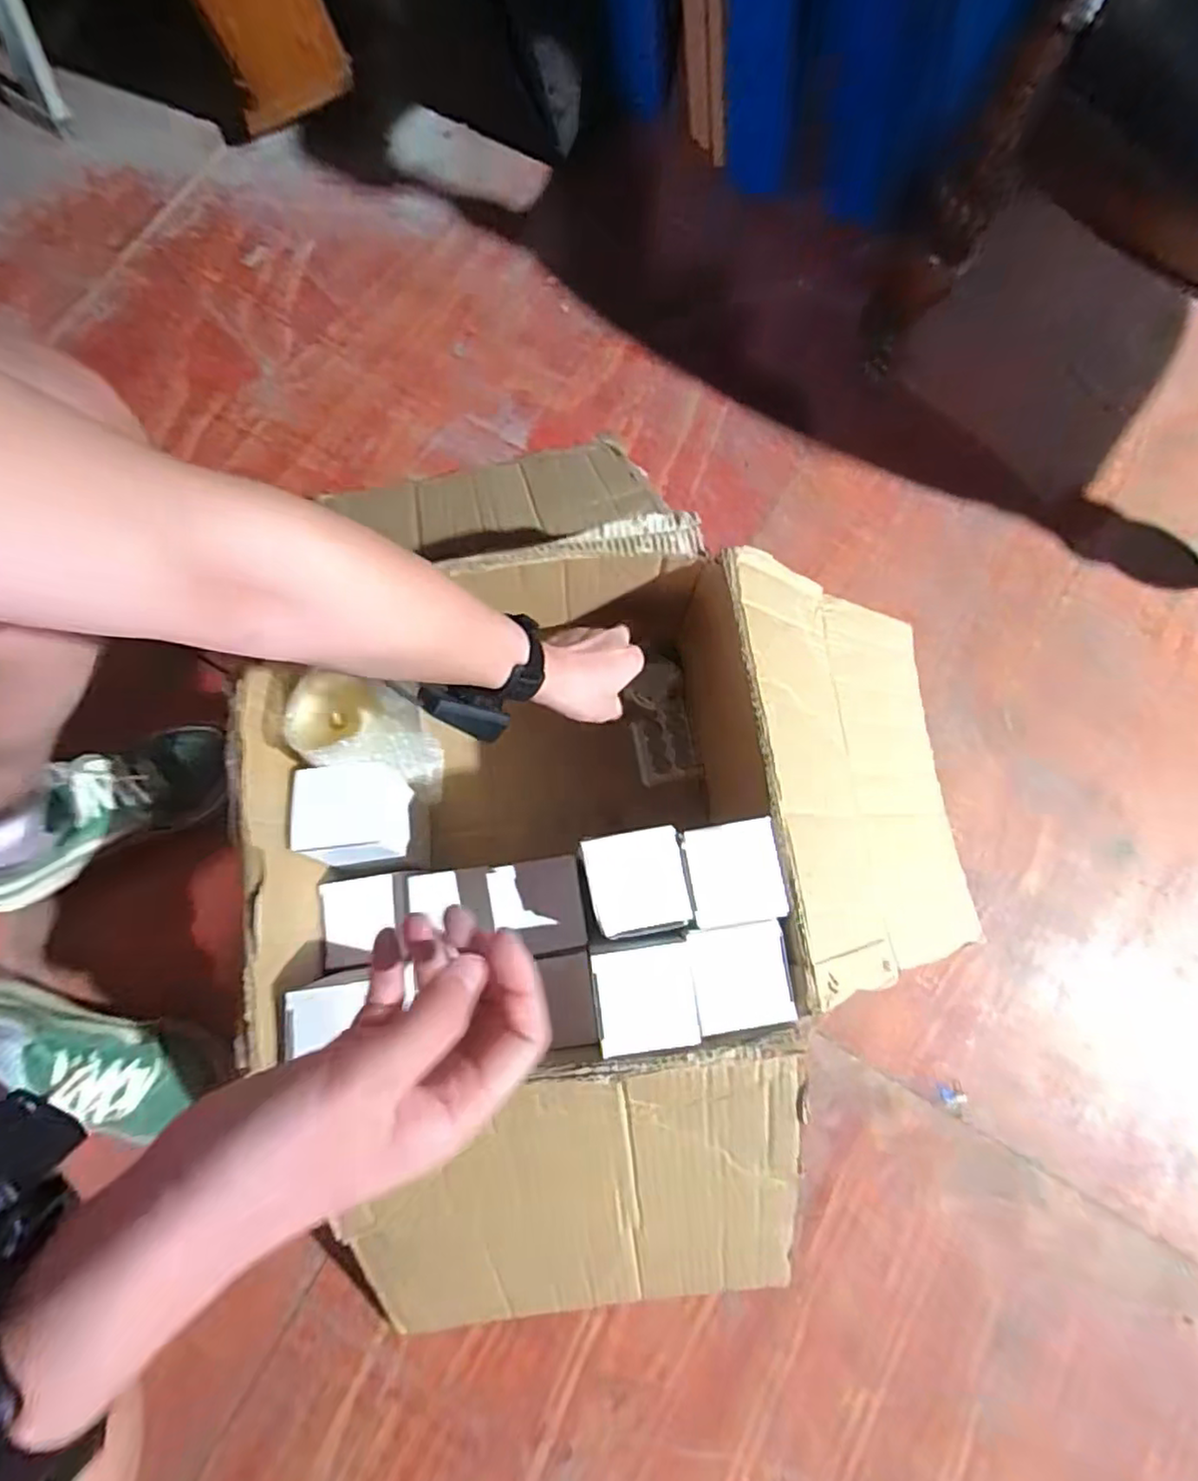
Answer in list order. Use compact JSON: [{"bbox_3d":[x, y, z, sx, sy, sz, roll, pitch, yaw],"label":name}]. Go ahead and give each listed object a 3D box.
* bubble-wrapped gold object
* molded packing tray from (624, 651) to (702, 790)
[{"bbox_3d":[-0.205,0.003,0.631,0.095,0.219,0.082,12,78,2],"label":"bubble-wrapped gold object"},{"bbox_3d":[0.070,-0.023,0.736,0.067,0.019,0.141,-7,95,-2],"label":"molded packing tray"}]

